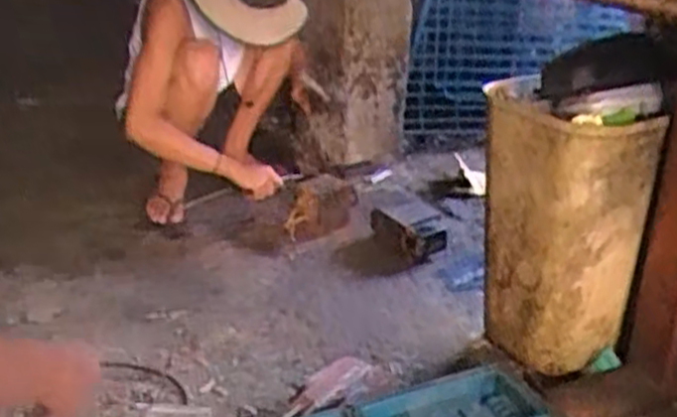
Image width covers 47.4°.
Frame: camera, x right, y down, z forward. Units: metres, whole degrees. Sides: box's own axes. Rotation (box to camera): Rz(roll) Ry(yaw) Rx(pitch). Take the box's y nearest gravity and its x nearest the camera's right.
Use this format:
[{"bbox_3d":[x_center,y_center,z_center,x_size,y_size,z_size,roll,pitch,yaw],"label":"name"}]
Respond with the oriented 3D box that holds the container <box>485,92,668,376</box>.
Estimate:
[{"bbox_3d":[0.391,0.046,1.365,0.233,0.463,0.198,-2,24,-9],"label":"container"}]

